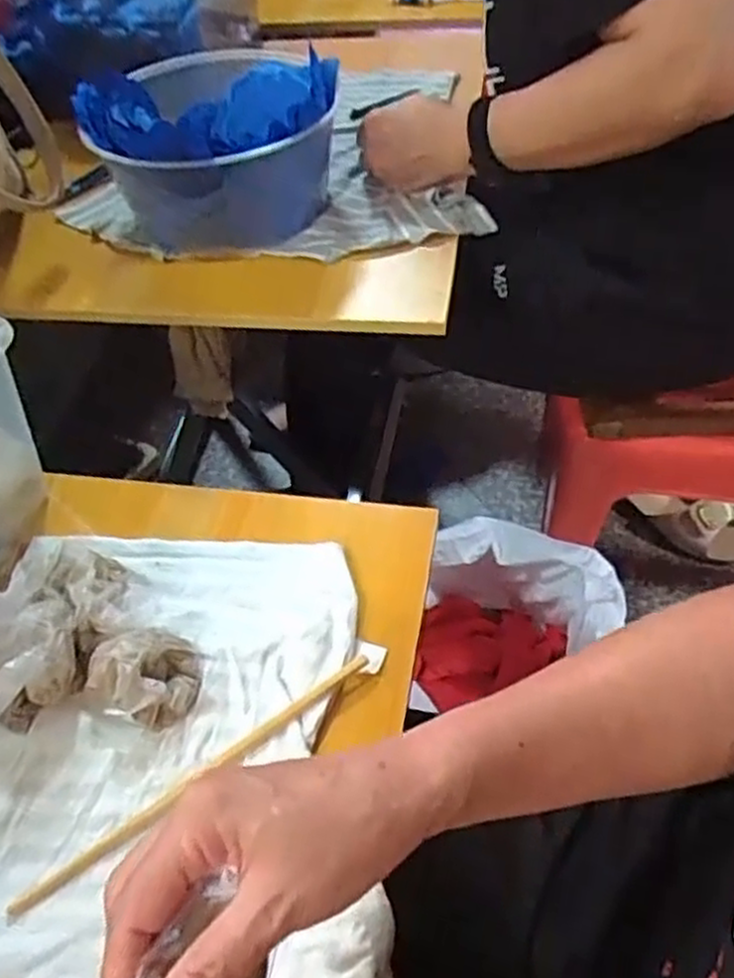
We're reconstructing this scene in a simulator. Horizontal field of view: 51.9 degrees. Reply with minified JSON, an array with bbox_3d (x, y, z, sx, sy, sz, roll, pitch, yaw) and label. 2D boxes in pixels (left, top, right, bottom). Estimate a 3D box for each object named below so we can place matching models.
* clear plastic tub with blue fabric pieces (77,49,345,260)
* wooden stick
[{"bbox_3d":[-0.137,-0.316,0.703,0.215,0.108,0.205,-3,50,3],"label":"clear plastic tub with blue fabric pieces"},{"bbox_3d":[-0.093,0.160,0.422,0.225,0.010,0.008,-31,54,-19],"label":"wooden stick"}]

